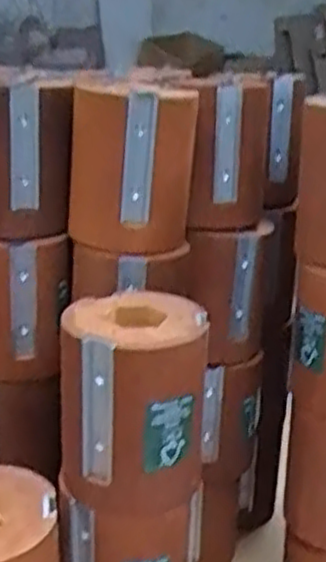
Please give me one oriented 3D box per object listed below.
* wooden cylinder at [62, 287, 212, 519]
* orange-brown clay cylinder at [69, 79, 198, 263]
[{"bbox_3d":[-0.015,0.065,0.415,0.078,0.097,0.076,0,21,-3],"label":"wooden cylinder"},{"bbox_3d":[-0.016,-0.075,0.506,0.078,0.107,0.070,-15,26,-34],"label":"orange-brown clay cylinder"}]

